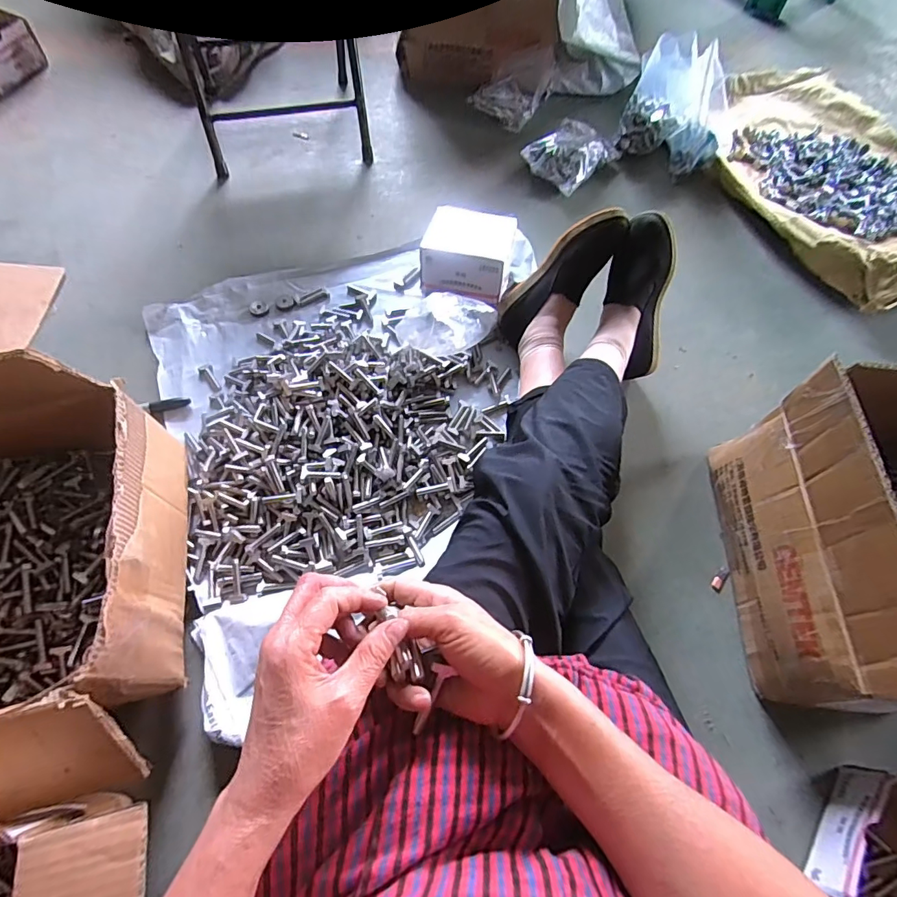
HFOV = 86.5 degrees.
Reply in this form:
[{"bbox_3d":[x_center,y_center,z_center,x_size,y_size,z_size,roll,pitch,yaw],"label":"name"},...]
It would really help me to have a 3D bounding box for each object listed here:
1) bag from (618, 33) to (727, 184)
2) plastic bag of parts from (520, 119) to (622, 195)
[{"bbox_3d":[0.488,-0.719,0.993,0.209,0.176,0.149,26,66,10],"label":"bag"},{"bbox_3d":[0.260,-0.630,1.016,0.142,0.065,0.184,37,68,15],"label":"plastic bag of parts"}]

